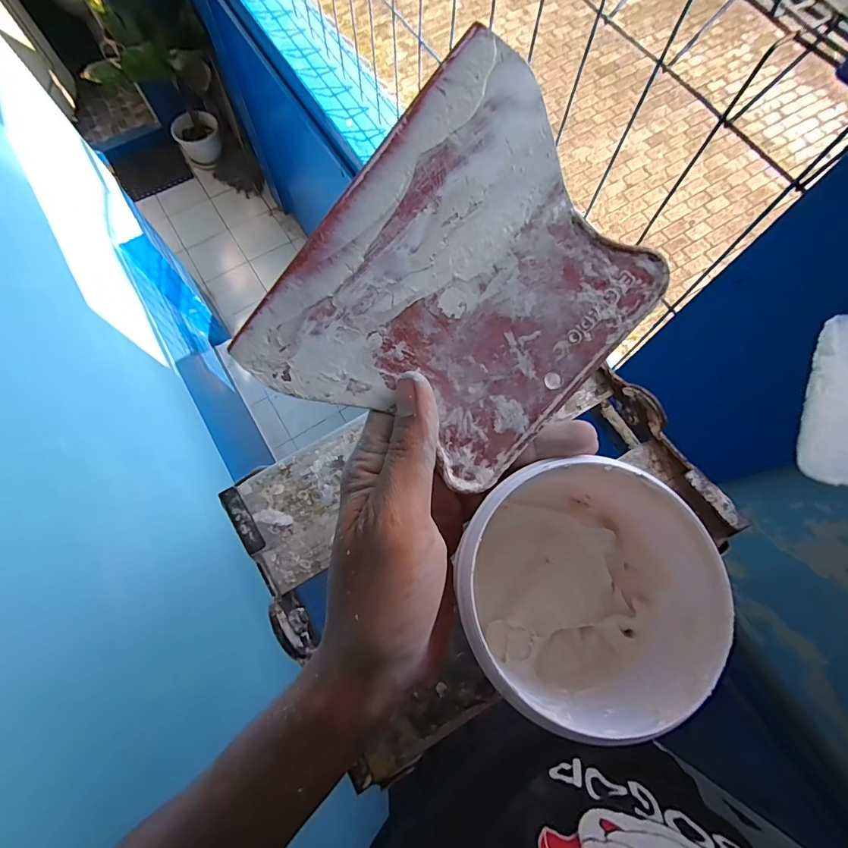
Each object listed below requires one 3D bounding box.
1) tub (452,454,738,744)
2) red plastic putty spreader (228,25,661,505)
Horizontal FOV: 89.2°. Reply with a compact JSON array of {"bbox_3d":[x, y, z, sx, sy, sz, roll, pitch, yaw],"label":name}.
[{"bbox_3d":[0.070,0.082,0.226,0.108,0.108,0.103,0,73,-1],"label":"tub"},{"bbox_3d":[0.014,-0.055,0.187,0.131,0.004,0.159,41,98,-4],"label":"red plastic putty spreader"}]

